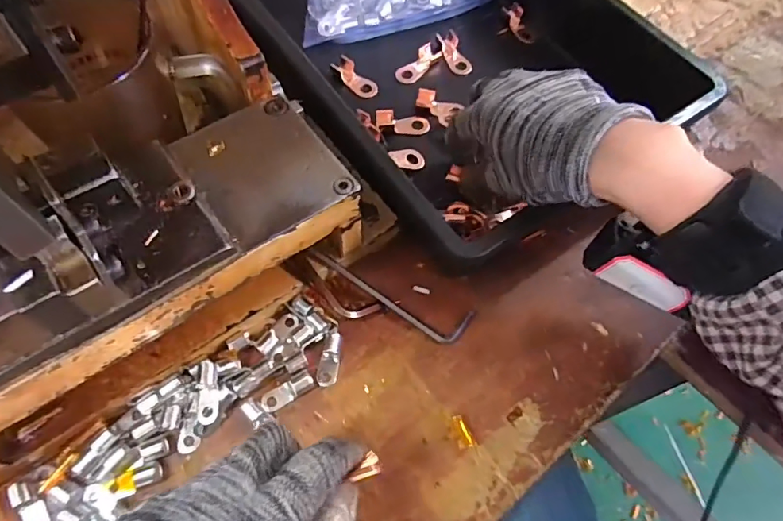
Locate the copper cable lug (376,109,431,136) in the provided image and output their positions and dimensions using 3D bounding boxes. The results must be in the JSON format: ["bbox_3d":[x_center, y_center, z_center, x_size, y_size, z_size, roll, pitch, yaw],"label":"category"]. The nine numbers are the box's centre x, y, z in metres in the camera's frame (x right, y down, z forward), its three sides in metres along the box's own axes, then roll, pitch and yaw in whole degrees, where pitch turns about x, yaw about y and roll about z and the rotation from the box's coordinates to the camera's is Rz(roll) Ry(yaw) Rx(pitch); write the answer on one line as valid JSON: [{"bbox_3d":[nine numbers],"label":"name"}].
[{"bbox_3d":[0.009,-0.108,0.391,0.042,0.005,0.020,11,63,2],"label":"copper cable lug"}]

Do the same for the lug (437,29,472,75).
[{"bbox_3d":[0.054,-0.179,0.433,0.018,0.008,0.043,-22,82,-14],"label":"lug"}]

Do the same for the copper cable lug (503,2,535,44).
[{"bbox_3d":[0.116,-0.214,0.455,0.013,0.010,0.038,-29,102,-17],"label":"copper cable lug"}]

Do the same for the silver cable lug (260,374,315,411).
[{"bbox_3d":[-0.062,0.077,0.298,0.031,0.010,0.012,-31,77,-17],"label":"silver cable lug"}]

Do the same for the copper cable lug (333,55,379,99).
[{"bbox_3d":[-0.030,-0.150,0.413,0.042,0.012,0.018,41,68,15],"label":"copper cable lug"}]

